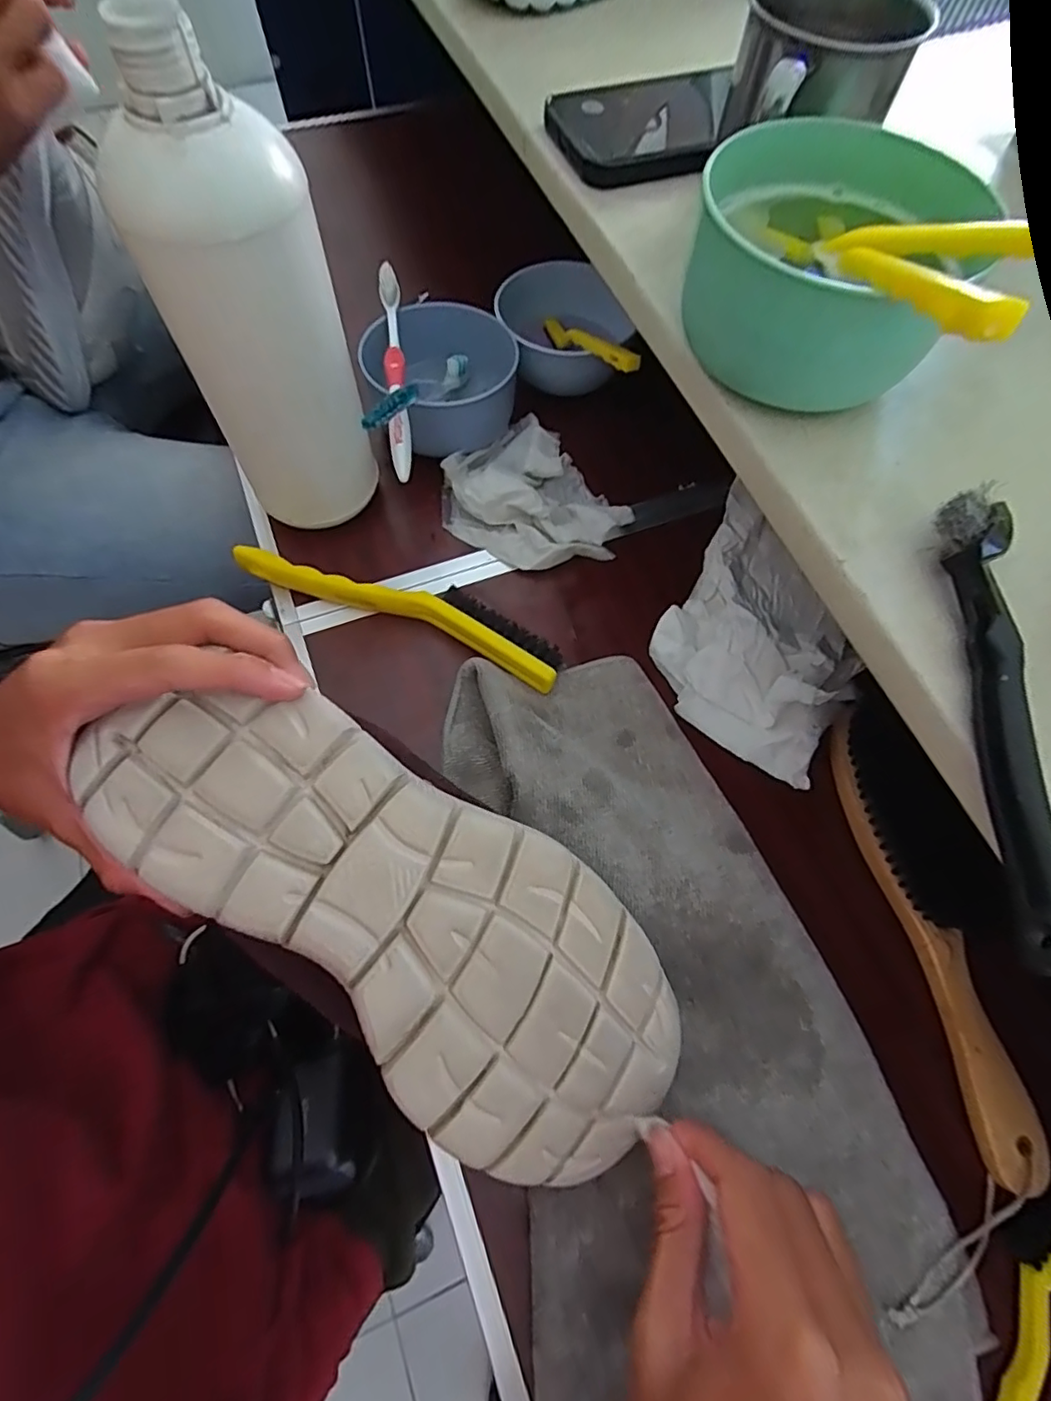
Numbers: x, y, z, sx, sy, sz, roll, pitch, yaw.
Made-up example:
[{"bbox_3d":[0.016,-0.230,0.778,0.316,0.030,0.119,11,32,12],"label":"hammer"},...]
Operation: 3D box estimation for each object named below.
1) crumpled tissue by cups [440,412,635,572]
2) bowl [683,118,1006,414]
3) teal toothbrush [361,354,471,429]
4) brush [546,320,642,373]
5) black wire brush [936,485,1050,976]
[{"bbox_3d":[0.003,-0.141,0.403,0.099,0.035,0.121,-41,73,-16],"label":"crumpled tissue by cups"},{"bbox_3d":[0.122,-0.177,0.236,0.098,0.065,0.121,24,69,9],"label":"bowl"},{"bbox_3d":[-0.068,-0.210,0.387,0.013,0.023,0.177,12,38,4],"label":"teal toothbrush"},{"bbox_3d":[0.044,-0.263,0.422,0.015,0.013,0.162,-16,42,-7],"label":"brush"},{"bbox_3d":[0.154,-0.001,0.186,0.025,0.021,0.160,8,67,3],"label":"black wire brush"}]

